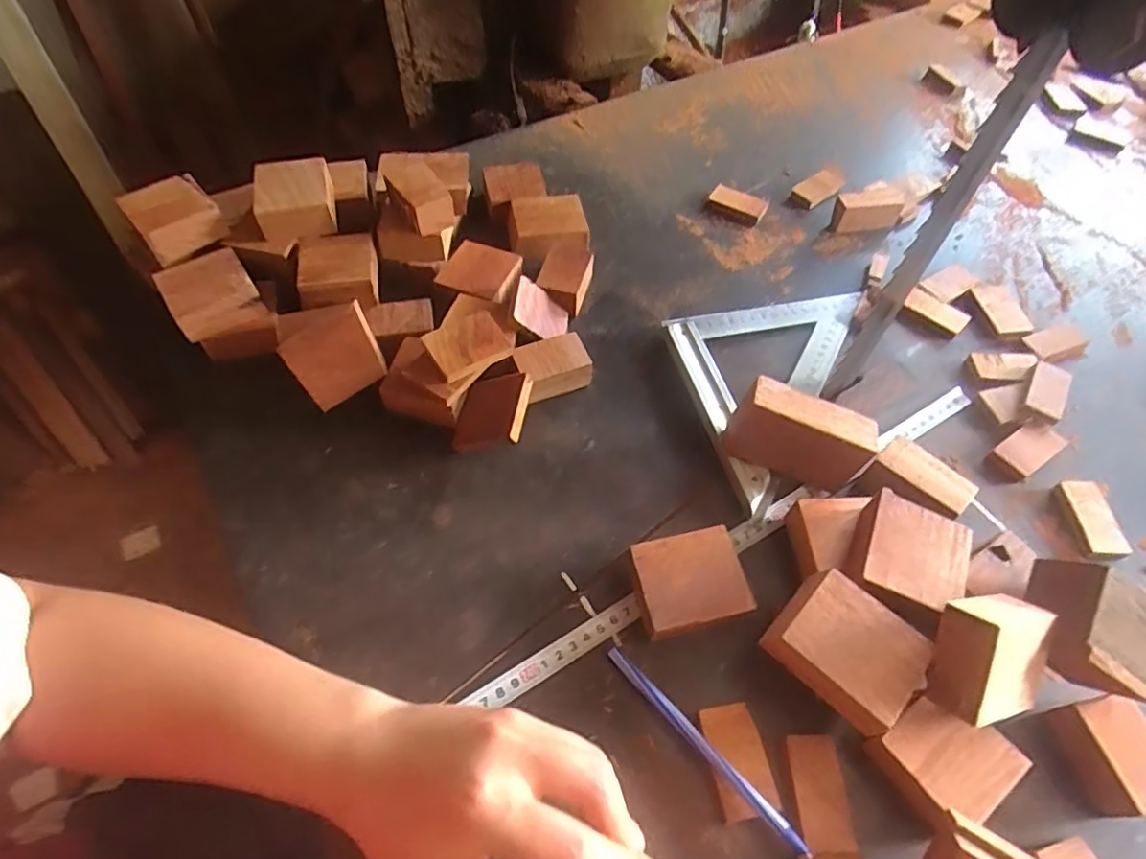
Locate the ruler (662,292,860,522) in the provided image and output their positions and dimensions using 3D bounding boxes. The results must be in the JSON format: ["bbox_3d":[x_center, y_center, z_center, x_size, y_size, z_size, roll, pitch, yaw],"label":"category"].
[{"bbox_3d":[0.136,-0.054,0.491,0.126,0.017,0.242,28,59,15],"label":"ruler"}]

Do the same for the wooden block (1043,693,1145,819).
[{"bbox_3d":[0.294,0.178,0.336,0.039,0.030,0.053,-9,57,-8],"label":"wooden block"}]

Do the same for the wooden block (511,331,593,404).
[{"bbox_3d":[-0.016,-0.049,0.476,0.055,0.031,0.038,-19,59,-14],"label":"wooden block"}]

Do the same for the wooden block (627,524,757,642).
[{"bbox_3d":[0.071,0.097,0.380,0.065,0.030,0.056,-10,57,-9],"label":"wooden block"}]

